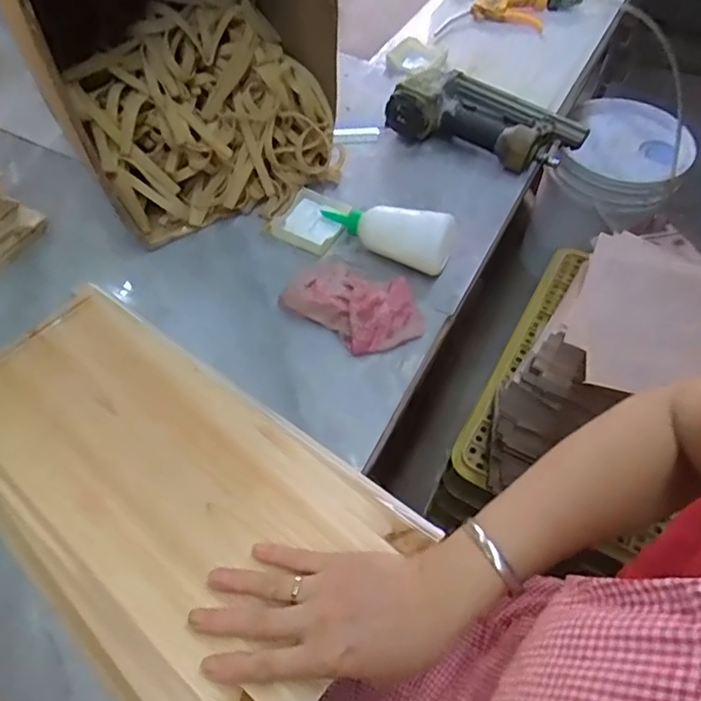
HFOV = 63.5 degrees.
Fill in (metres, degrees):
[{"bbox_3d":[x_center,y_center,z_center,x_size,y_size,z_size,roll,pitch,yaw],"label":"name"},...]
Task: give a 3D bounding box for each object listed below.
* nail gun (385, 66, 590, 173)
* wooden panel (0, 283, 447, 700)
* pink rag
[{"bbox_3d":[0.185,-0.311,0.761,0.229,0.070,0.158,33,61,19],"label":"nail gun"},{"bbox_3d":[-0.170,0.109,0.480,0.419,0.016,0.235,35,62,19],"label":"wooden panel"},{"bbox_3d":[0.006,-0.053,0.589,0.137,0.035,0.092,33,61,18],"label":"pink rag"}]

